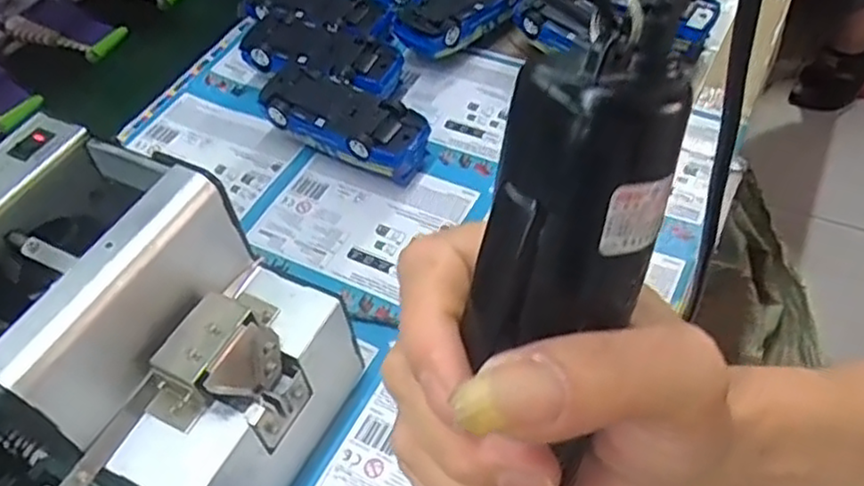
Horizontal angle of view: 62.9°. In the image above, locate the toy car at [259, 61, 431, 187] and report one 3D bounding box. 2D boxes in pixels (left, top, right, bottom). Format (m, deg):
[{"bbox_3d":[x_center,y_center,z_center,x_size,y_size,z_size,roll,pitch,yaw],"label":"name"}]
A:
[{"bbox_3d":[-0.068,-0.086,0.526,0.129,0.046,0.056,25,57,25],"label":"toy car"}]

